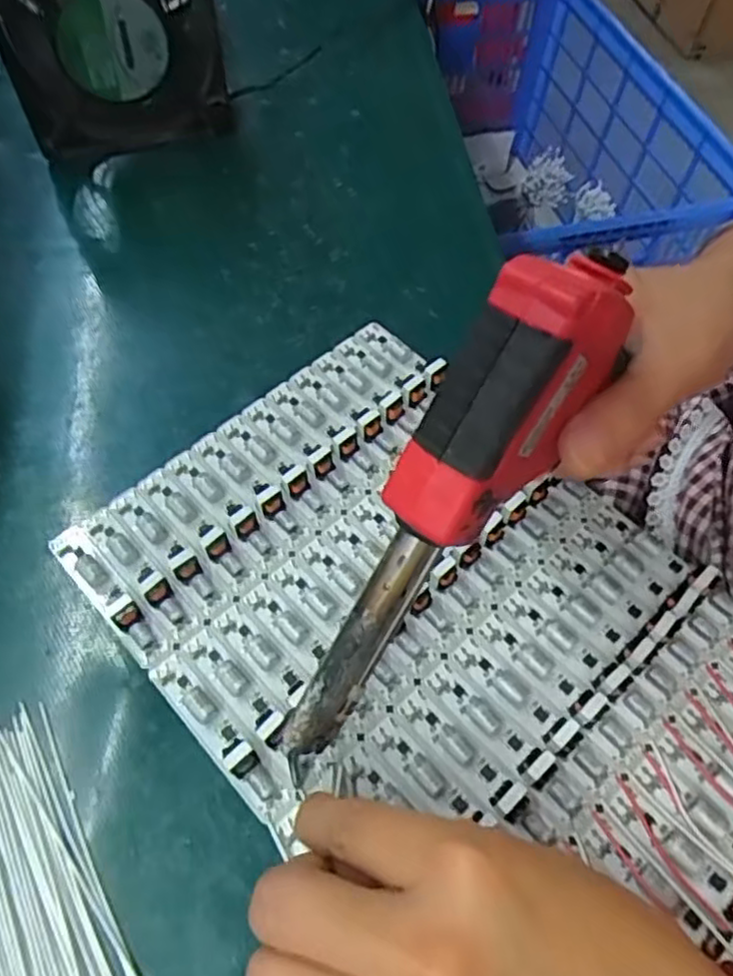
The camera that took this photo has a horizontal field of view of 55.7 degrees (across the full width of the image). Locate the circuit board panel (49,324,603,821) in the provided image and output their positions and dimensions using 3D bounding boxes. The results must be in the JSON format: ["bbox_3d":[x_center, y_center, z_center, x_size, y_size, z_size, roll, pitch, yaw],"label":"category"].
[{"bbox_3d":[-0.018,0.014,0.298,0.185,0.012,0.145,-38,66,-21],"label":"circuit board panel"}]

